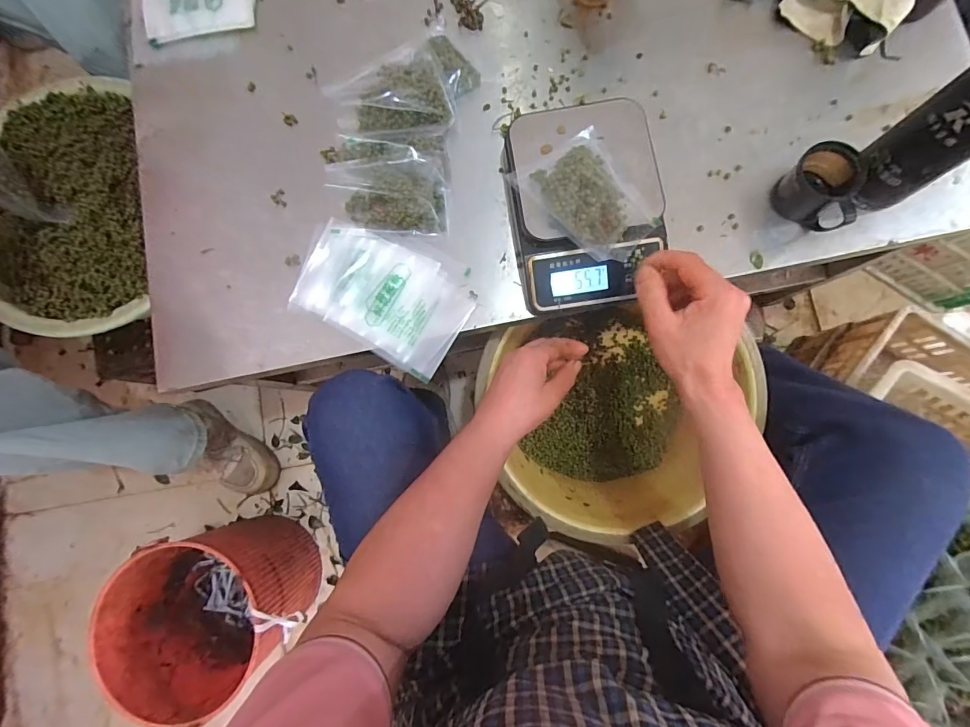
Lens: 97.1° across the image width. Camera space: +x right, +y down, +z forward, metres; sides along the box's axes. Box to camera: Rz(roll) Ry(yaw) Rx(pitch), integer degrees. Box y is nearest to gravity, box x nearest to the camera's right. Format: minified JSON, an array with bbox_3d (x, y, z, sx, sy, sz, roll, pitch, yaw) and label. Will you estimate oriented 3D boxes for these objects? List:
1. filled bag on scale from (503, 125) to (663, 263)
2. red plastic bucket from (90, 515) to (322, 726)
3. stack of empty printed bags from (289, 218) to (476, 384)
[{"bbox_3d":[0.104,-0.168,0.420,0.102,0.037,0.140,-36,83,-2],"label":"filled bag on scale"},{"bbox_3d":[-0.462,0.412,0.741,0.266,0.241,0.238,-26,83,-1],"label":"red plastic bucket"},{"bbox_3d":[-0.110,-0.081,0.476,0.188,0.013,0.131,28,83,6],"label":"stack of empty printed bags"}]

